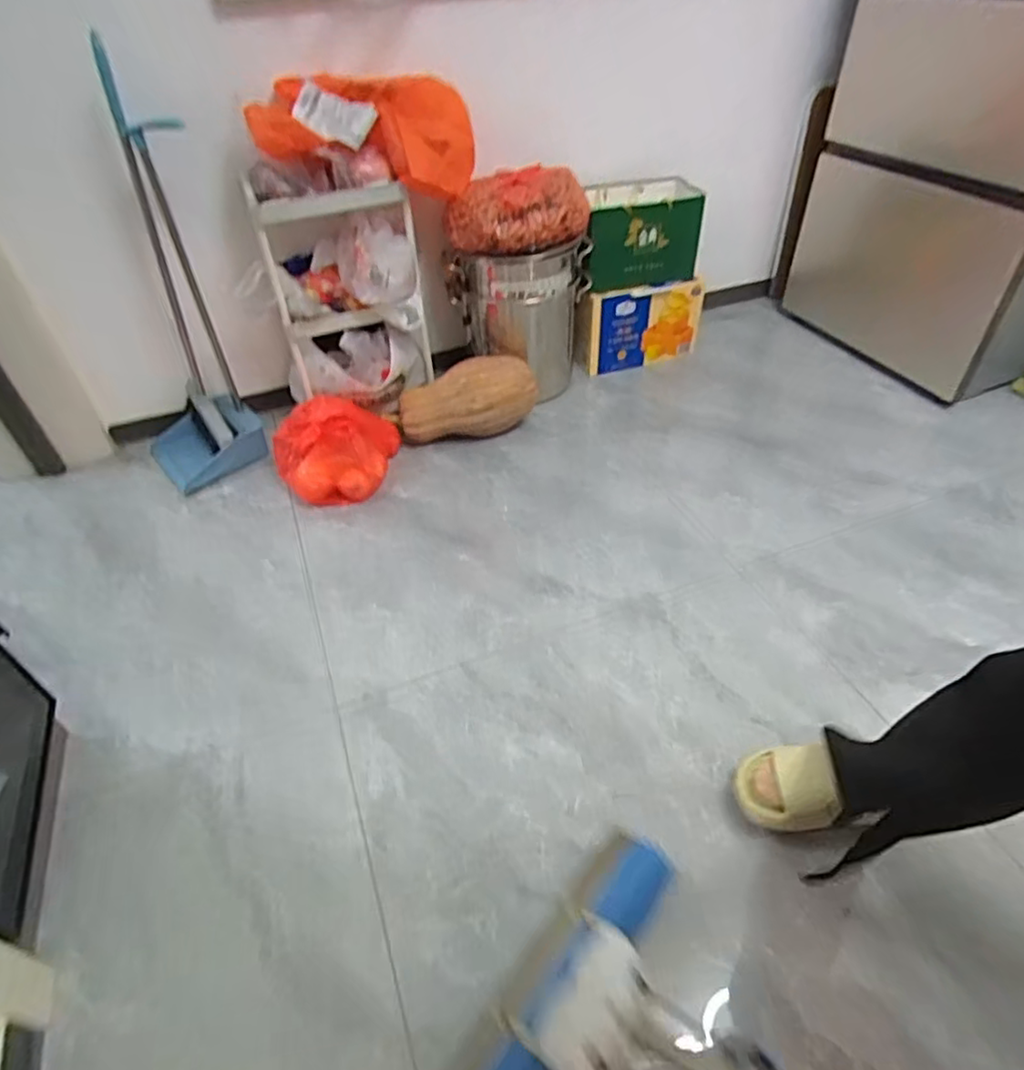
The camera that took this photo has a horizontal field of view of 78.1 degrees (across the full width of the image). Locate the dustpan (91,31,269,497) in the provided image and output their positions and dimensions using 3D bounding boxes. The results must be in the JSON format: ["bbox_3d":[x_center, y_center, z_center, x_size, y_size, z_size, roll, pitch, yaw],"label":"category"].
[{"bbox_3d":[-0.760,-0.478,1.334,0.257,0.766,0.309,-24,47,-20],"label":"dustpan"}]

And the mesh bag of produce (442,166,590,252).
[{"bbox_3d":[0.014,-0.738,1.429,0.292,0.125,0.198,-31,50,-26],"label":"mesh bag of produce"}]

